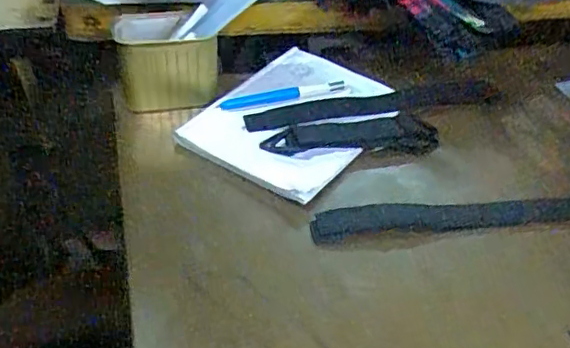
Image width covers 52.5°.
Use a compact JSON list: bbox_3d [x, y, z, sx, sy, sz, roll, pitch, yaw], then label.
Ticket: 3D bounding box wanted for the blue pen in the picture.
[{"bbox_3d":[-0.002,-0.080,0.591,0.129,0.012,0.016,-10,43,-17],"label":"blue pen"}]

